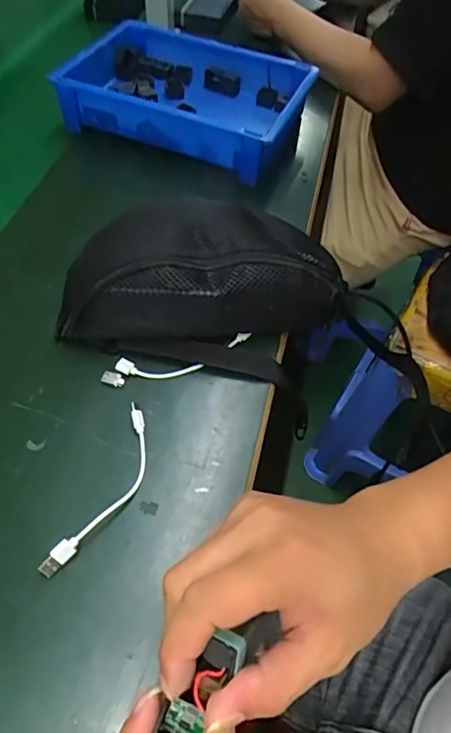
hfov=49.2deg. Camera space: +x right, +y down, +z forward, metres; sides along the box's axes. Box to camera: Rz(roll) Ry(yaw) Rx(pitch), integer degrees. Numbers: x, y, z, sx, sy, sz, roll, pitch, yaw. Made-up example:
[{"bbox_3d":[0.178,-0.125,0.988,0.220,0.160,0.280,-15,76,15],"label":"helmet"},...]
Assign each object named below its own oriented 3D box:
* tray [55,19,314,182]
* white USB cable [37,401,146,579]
[{"bbox_3d":[-0.049,-0.369,0.666,0.298,0.080,0.198,21,55,11],"label":"tray"},{"bbox_3d":[-0.090,0.096,0.383,0.033,0.013,0.143,20,55,10],"label":"white USB cable"}]

